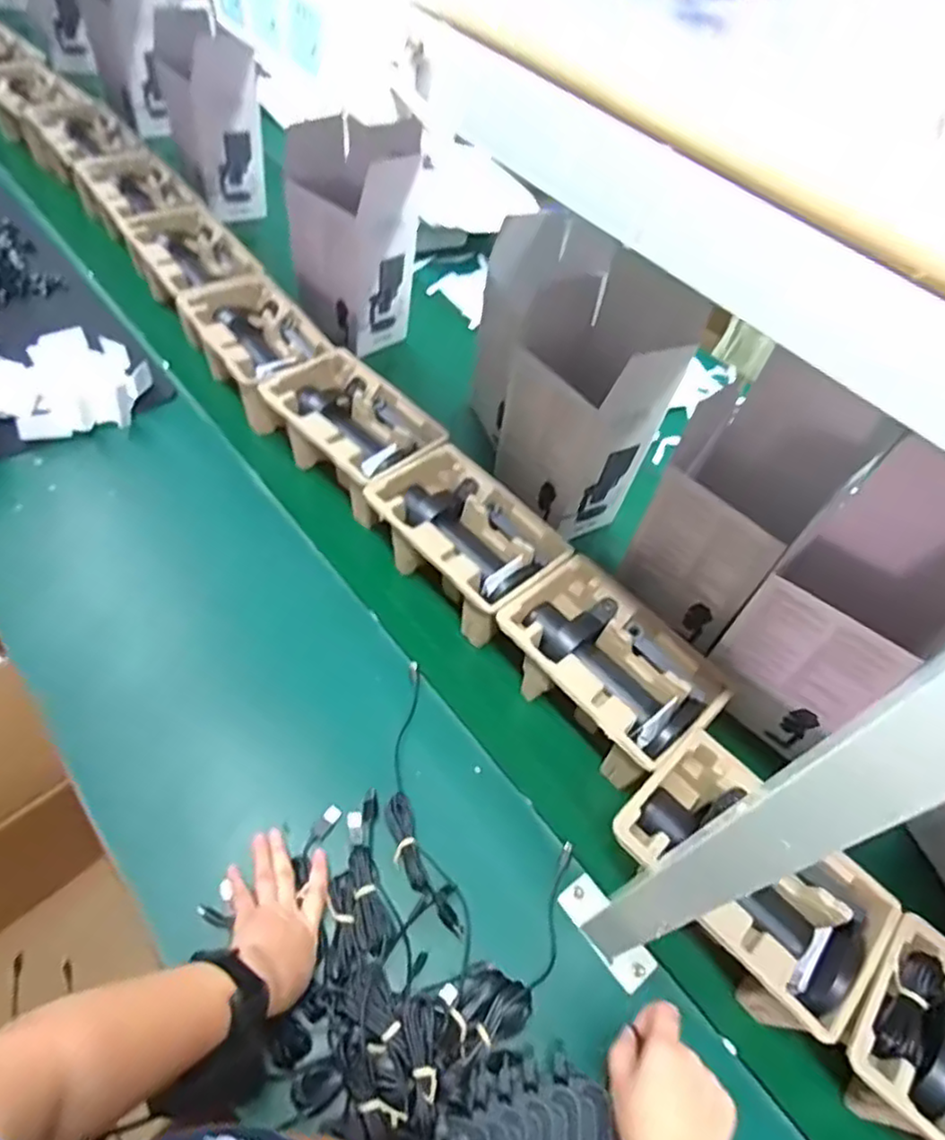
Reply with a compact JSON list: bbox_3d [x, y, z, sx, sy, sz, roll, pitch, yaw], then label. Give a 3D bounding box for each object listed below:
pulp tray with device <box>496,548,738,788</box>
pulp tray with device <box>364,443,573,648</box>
[{"bbox_3d":[0.152,0.121,0.737,0.167,0.093,0.241,-33,62,-27],"label":"pulp tray with device"},{"bbox_3d":[-0.007,-0.034,0.835,0.166,0.097,0.231,-36,63,-29],"label":"pulp tray with device"}]

